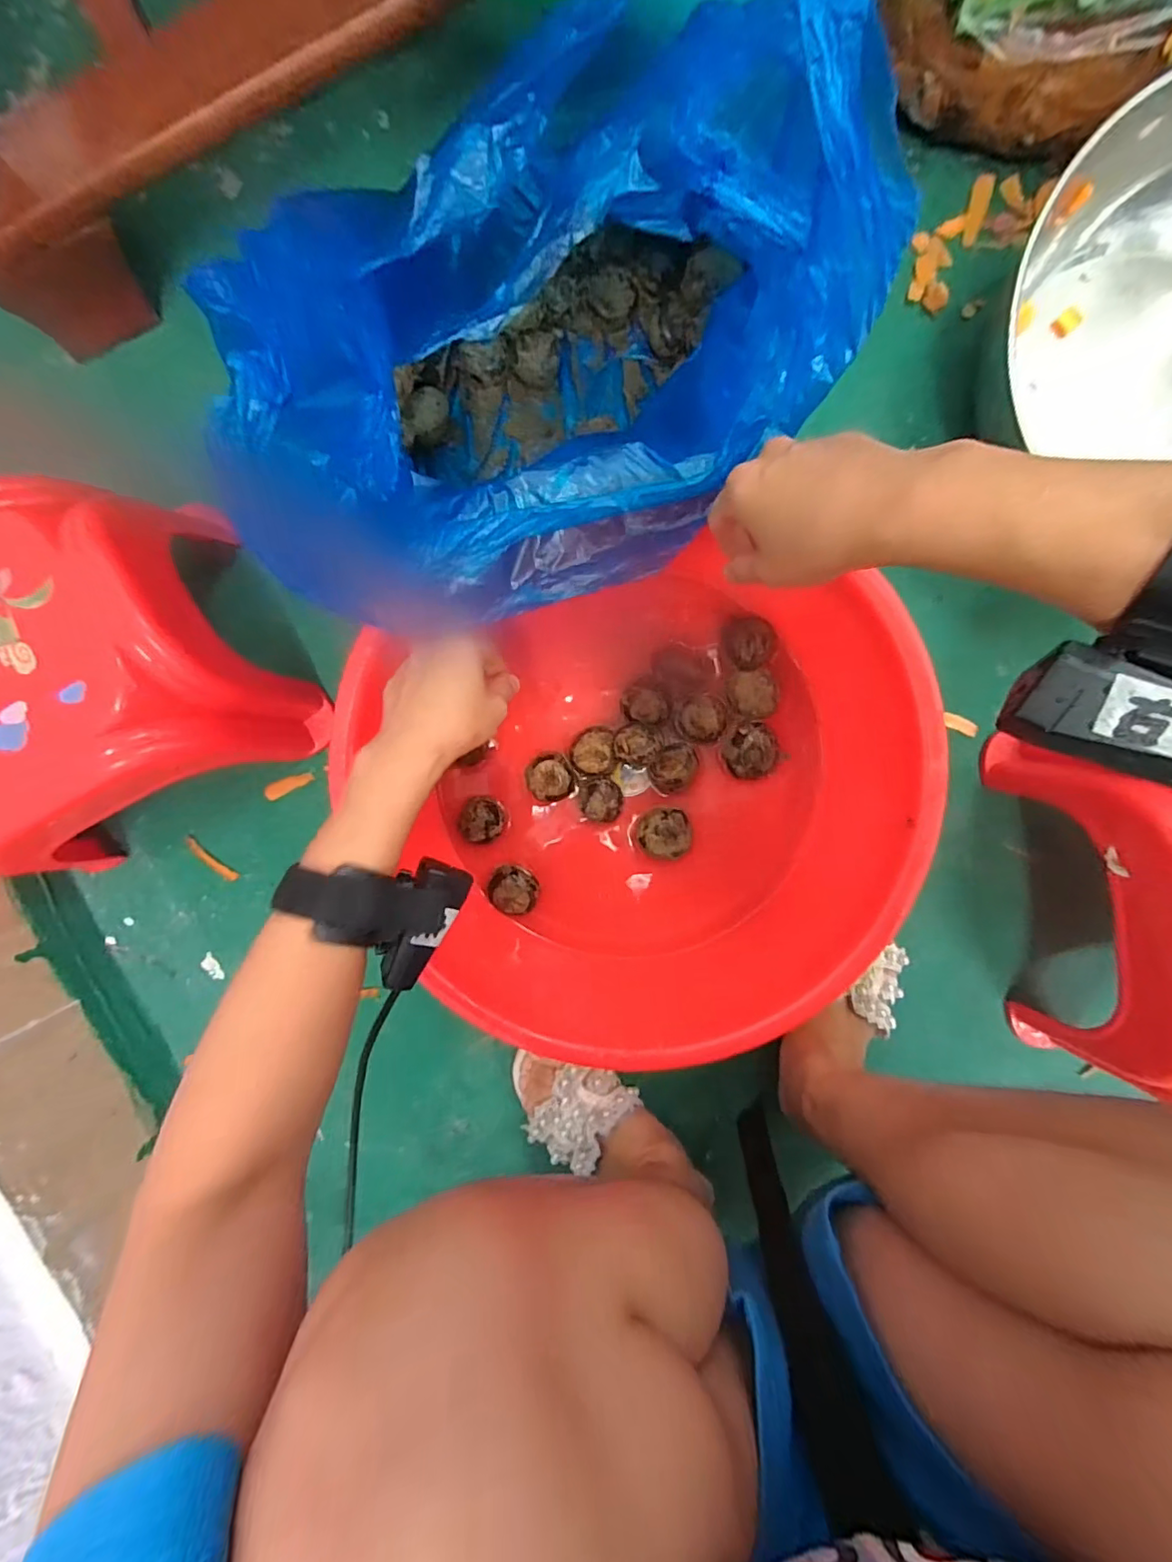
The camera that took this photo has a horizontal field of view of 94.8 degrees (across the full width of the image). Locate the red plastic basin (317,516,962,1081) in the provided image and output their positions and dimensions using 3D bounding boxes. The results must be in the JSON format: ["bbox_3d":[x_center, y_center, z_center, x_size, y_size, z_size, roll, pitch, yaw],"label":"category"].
[{"bbox_3d":[0.049,0.012,0.411,0.354,0.135,0.331,0,96,4],"label":"red plastic basin"}]

